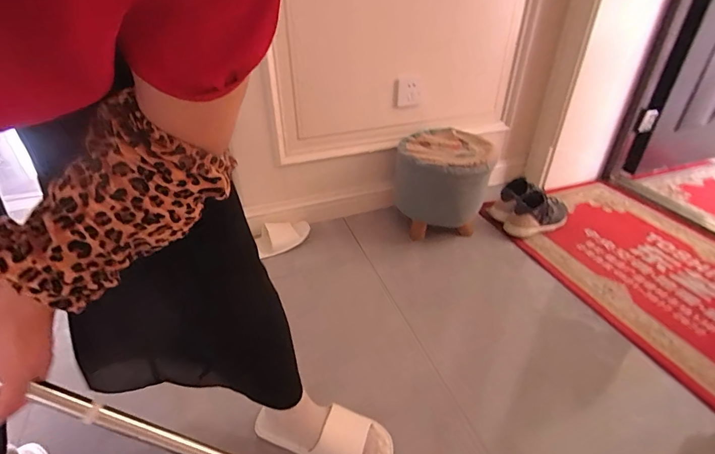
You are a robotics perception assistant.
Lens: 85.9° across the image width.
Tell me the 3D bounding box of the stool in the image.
[{"bbox_3d":[0.254,-0.124,1.235,0.290,0.291,0.233,18,39,17],"label":"stool"}]

